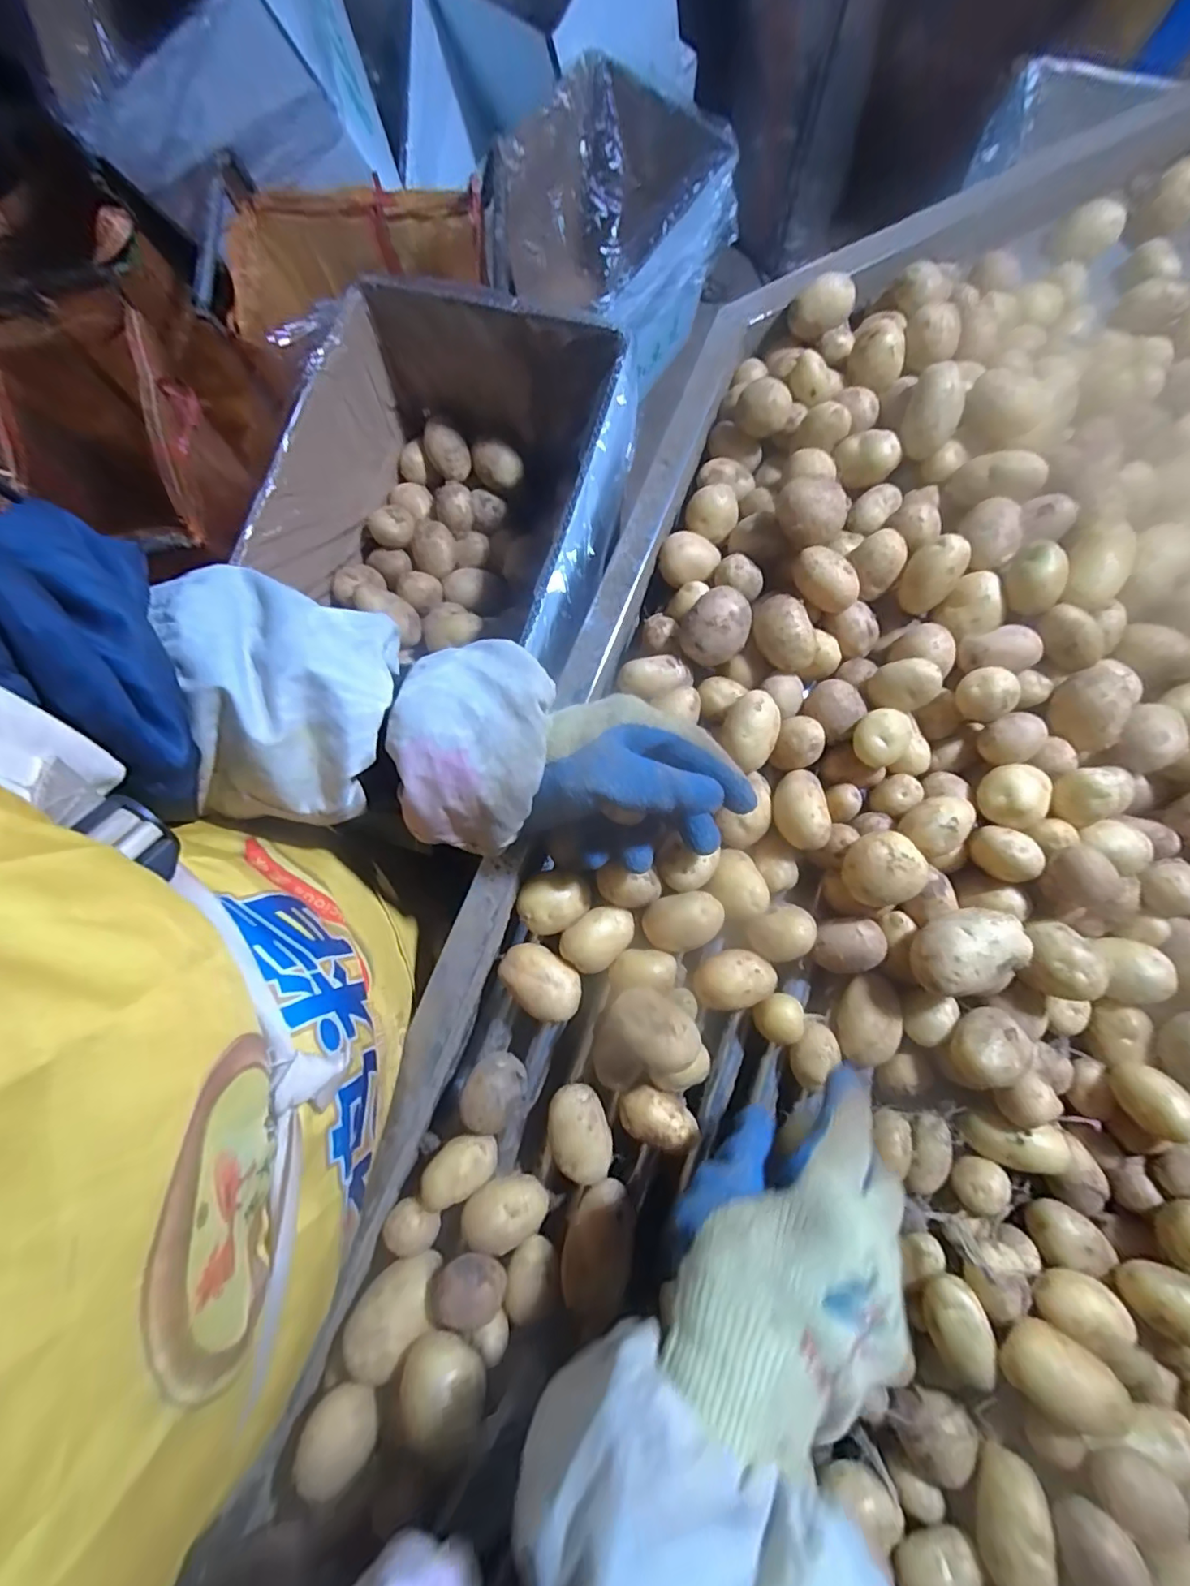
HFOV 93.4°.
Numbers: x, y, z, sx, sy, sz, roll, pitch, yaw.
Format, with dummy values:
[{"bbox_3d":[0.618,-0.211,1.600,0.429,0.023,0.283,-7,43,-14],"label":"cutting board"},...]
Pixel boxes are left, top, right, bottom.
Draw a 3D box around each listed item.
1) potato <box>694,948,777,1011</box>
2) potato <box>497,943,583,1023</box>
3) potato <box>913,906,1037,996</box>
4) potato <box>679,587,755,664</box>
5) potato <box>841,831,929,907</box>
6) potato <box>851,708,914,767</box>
[{"bbox_3d":[0.094,0.126,0.382,0.052,0.032,0.036,-16,81,0],"label":"potato"},{"bbox_3d":[-0.036,0.127,0.382,0.057,0.035,0.037,34,84,6],"label":"potato"},{"bbox_3d":[0.228,0.099,0.354,0.063,0.045,0.045,-14,81,0],"label":"potato"},{"bbox_3d":[0.087,-0.120,0.404,0.046,0.033,0.050,19,83,5],"label":"potato"},{"bbox_3d":[0.183,0.050,0.364,0.041,0.042,0.043,0,82,2],"label":"potato"},{"bbox_3d":[0.193,-0.035,0.386,0.035,0.038,0.034,-41,82,-4],"label":"potato"}]

